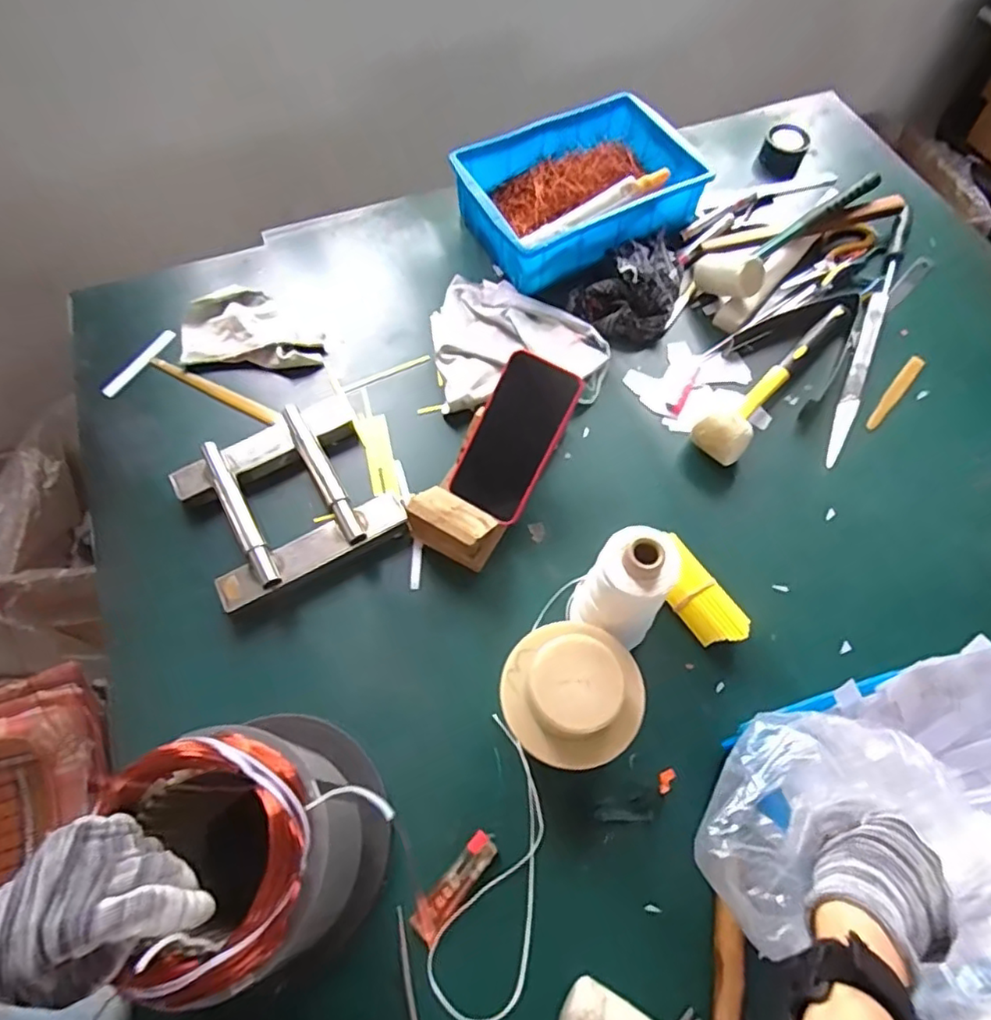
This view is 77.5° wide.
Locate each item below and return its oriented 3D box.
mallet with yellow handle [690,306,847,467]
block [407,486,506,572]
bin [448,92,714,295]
[{"bbox_3d":[0.321,-0.157,0.707,0.053,0.050,0.280,38,70,17],"label":"mallet with yellow handle"},{"bbox_3d":[-0.041,0.015,0.616,0.082,0.062,0.055,32,68,15],"label":"block"},{"bbox_3d":[0.118,-0.425,0.816,0.318,0.080,0.202,-26,66,-12],"label":"bin"}]

